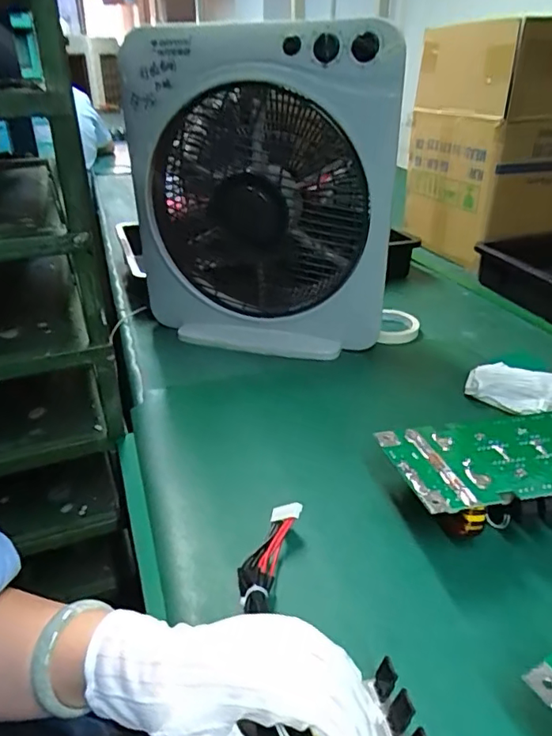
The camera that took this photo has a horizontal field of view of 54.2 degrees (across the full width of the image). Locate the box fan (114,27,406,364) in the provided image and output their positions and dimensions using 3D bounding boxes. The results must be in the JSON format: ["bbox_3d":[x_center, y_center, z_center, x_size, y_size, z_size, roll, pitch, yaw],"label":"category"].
[{"bbox_3d":[-0.028,-0.223,0.758,0.371,0.414,0.113,12,32,19],"label":"box fan"}]

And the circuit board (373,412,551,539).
[{"bbox_3d":[0.245,0.104,0.535,0.266,0.065,0.139,-7,31,-12],"label":"circuit board"}]

